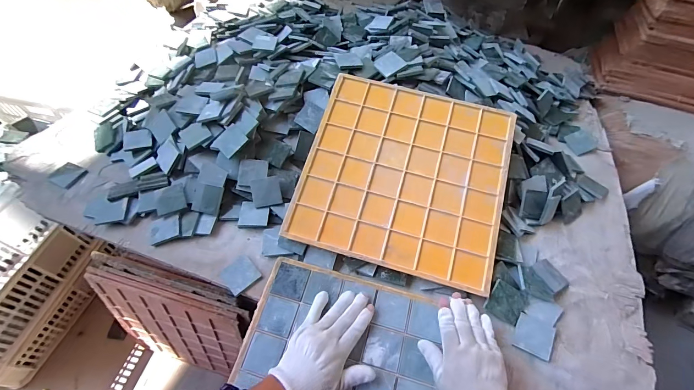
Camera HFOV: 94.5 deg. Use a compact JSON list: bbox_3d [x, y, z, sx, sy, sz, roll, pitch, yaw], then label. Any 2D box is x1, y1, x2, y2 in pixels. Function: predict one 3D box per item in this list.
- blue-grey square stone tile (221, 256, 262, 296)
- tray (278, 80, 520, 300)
[{"bbox_3d":[-0.175,0.132,0.530,0.051,0.008,0.050,-38,64,-24],"label":"blue-grey square stone tile"},{"bbox_3d":[0.100,-0.041,0.559,0.337,0.007,0.330,15,73,7],"label":"tray"}]

